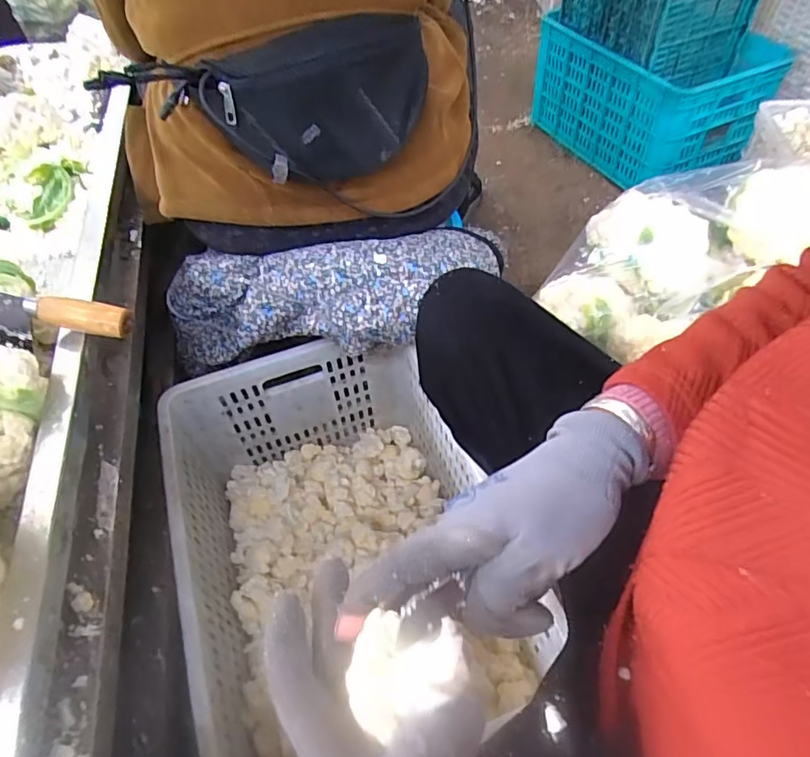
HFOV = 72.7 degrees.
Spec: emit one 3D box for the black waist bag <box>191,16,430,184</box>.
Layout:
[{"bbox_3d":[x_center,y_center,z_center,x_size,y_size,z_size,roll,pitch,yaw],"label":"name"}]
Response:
[{"bbox_3d":[-0.084,-0.298,0.591,0.254,0.133,0.105,-15,52,-7],"label":"black waist bag"}]

